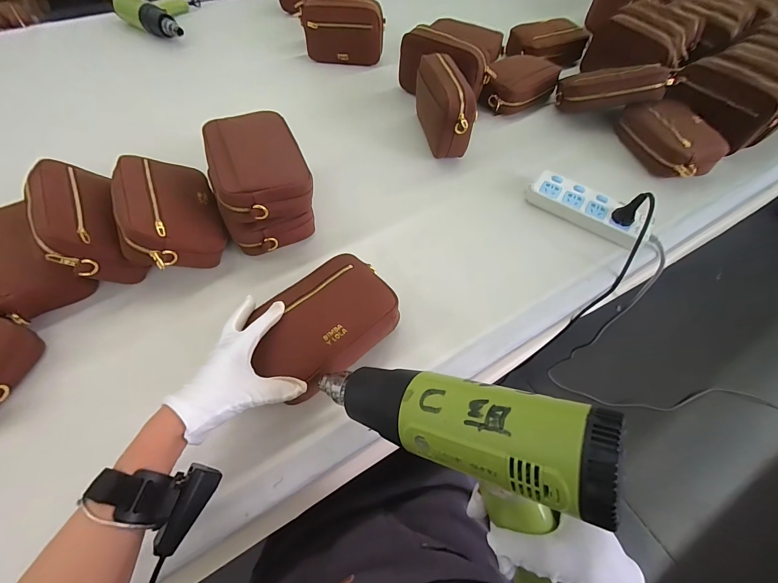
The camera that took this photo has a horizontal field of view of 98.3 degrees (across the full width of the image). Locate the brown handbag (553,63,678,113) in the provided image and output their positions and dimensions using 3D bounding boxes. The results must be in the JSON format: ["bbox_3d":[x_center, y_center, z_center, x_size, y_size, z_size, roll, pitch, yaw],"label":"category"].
[{"bbox_3d":[0.463,-0.420,0.690,0.215,0.066,0.105,5,56,23],"label":"brown handbag"}]

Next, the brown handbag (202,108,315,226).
[{"bbox_3d":[-0.197,-0.191,0.510,0.130,0.069,0.188,-20,61,-14],"label":"brown handbag"}]

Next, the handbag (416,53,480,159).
[{"bbox_3d":[0.108,-0.354,0.650,0.073,0.114,0.177,-6,58,-6],"label":"handbag"}]

